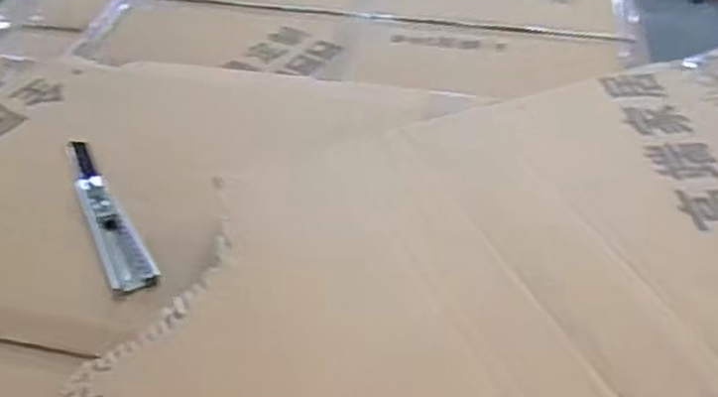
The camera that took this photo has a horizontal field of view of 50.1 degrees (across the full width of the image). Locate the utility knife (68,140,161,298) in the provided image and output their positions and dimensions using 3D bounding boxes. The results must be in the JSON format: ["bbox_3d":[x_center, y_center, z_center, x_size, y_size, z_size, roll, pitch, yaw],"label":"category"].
[{"bbox_3d":[-0.212,0.009,0.644,0.034,0.018,0.205,-19,44,-20],"label":"utility knife"}]

